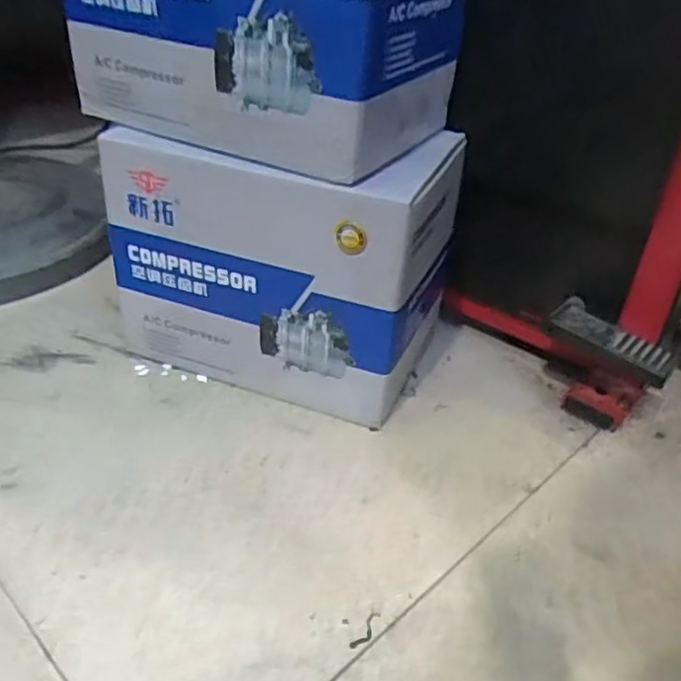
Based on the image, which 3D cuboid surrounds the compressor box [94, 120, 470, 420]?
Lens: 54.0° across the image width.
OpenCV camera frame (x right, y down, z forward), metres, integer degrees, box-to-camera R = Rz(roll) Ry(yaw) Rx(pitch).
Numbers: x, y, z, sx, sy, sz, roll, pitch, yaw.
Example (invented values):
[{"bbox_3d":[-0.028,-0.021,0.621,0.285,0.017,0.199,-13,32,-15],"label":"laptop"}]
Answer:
[{"bbox_3d":[-0.049,-0.083,0.643,0.289,0.221,0.179,14,35,13],"label":"compressor box"}]

